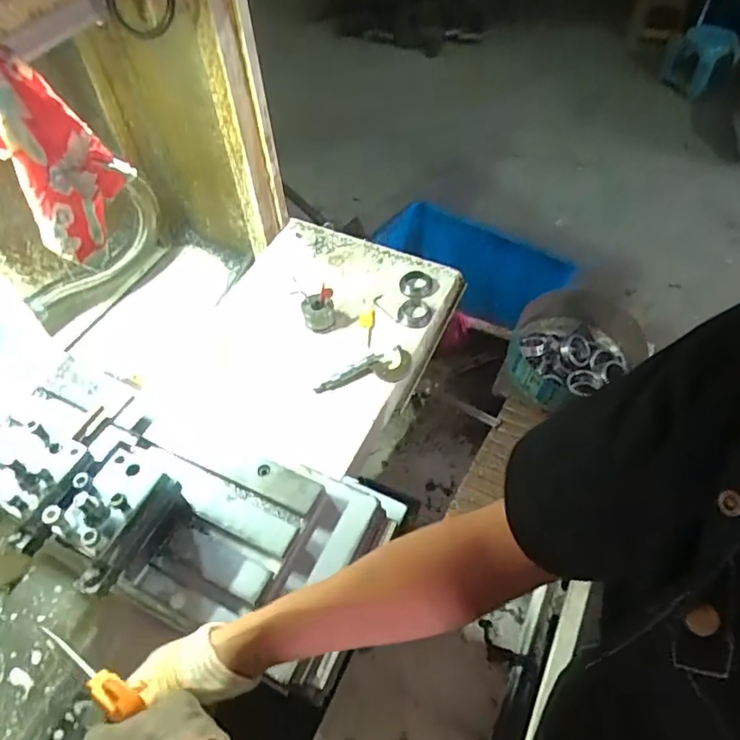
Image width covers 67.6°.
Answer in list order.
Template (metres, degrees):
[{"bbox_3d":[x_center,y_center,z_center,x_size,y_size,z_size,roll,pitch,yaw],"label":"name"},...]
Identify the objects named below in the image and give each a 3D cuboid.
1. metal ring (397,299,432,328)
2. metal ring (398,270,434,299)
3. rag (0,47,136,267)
[{"bbox_3d":[0.070,-0.087,0.861,0.052,0.021,0.052,-2,54,2],"label":"metal ring"},{"bbox_3d":[0.075,-0.137,0.894,0.053,0.012,0.061,-2,54,2],"label":"metal ring"},{"bbox_3d":[-0.344,-0.217,0.579,0.086,0.208,0.127,14,56,13],"label":"rag"}]

